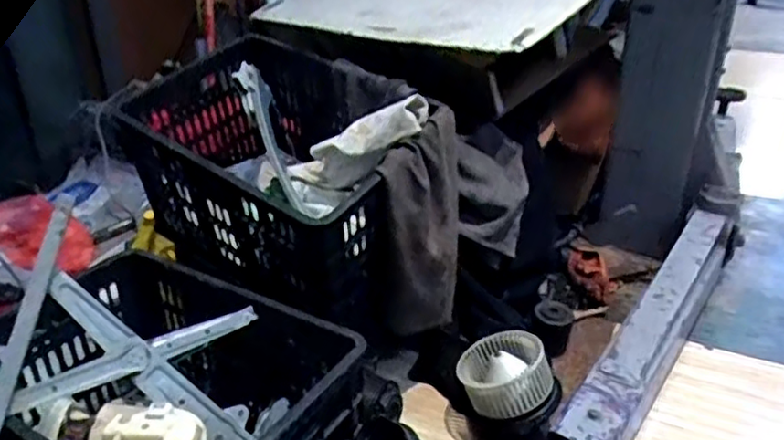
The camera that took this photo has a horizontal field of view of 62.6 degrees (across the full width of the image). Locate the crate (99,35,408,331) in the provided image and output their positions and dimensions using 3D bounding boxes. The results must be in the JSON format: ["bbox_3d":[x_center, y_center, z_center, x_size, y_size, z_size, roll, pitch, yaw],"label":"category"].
[{"bbox_3d":[-0.187,-0.071,1.101,0.493,0.327,0.349,19,34,34],"label":"crate"}]

